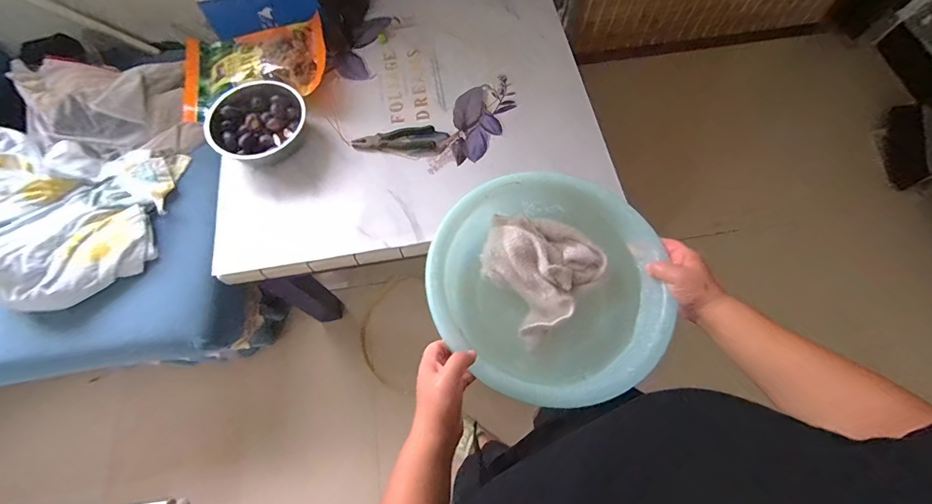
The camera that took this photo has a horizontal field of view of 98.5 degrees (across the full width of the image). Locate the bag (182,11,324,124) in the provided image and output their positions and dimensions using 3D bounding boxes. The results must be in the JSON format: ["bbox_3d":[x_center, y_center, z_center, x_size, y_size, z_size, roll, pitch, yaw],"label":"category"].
[{"bbox_3d":[-0.544,-0.470,1.022,0.371,0.065,0.240,-9,71,-4],"label":"bag"}]

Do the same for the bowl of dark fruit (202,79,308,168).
[{"bbox_3d":[-0.490,-0.308,0.944,0.211,0.065,0.208,0,71,-1],"label":"bowl of dark fruit"}]

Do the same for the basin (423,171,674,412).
[{"bbox_3d":[0.107,0.041,0.554,0.299,0.100,0.289,0,71,-1],"label":"basin"}]

